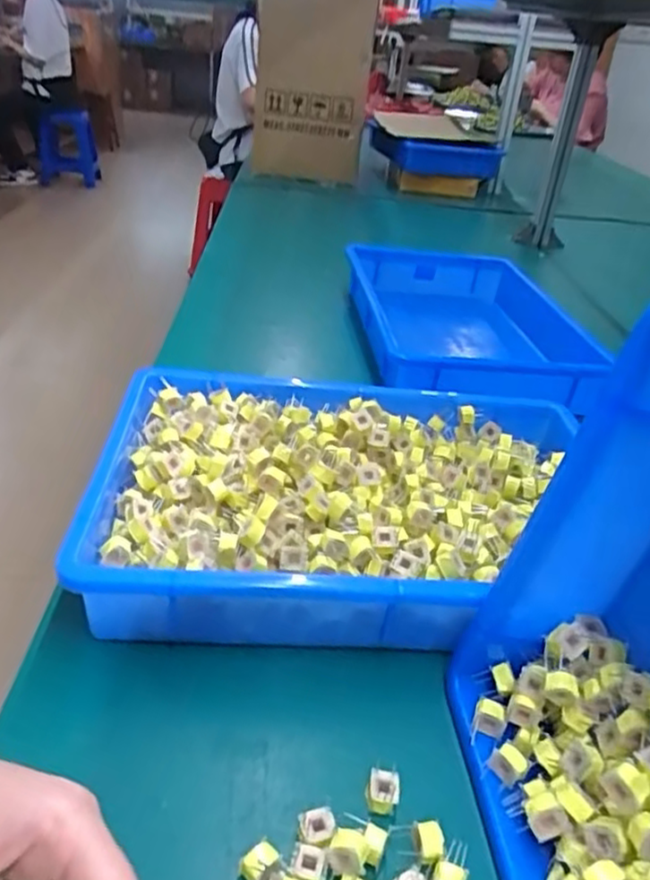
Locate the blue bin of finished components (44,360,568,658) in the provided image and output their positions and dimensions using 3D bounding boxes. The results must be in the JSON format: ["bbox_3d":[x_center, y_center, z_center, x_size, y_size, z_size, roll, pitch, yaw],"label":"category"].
[{"bbox_3d":[0.017,0.040,0.474,0.332,0.063,0.238,4,32,-4],"label":"blue bin of finished components"}]

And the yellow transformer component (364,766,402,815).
[{"bbox_3d":[0.028,0.171,0.323,0.016,0.010,0.017,13,33,10],"label":"yellow transformer component"}]

